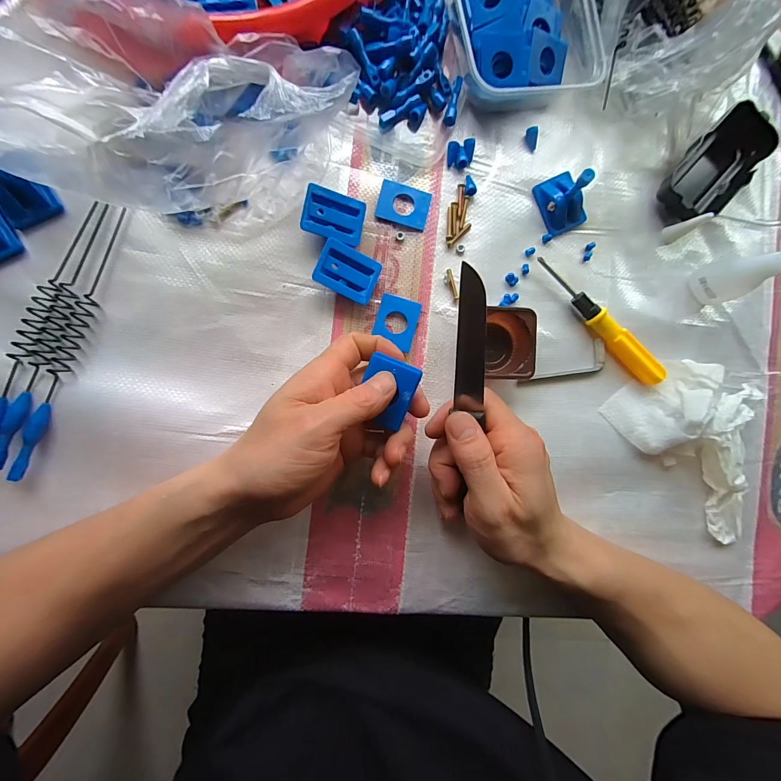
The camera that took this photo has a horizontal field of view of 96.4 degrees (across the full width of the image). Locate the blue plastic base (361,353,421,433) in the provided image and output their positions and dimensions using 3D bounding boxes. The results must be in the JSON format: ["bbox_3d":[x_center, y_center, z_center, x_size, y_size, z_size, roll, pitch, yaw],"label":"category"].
[{"bbox_3d":[-0.002,0.003,0.222,0.032,0.010,0.044,16,87,-7],"label":"blue plastic base"}]

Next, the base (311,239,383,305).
[{"bbox_3d":[-0.032,-0.088,0.264,0.045,0.017,0.036,22,86,-7],"label":"base"}]

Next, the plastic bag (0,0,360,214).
[{"bbox_3d":[-0.145,-0.179,0.222,0.229,0.072,0.122,11,87,-8],"label":"plastic bag"}]

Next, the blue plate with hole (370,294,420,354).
[{"bbox_3d":[0.005,-0.053,0.272,0.032,0.008,0.038,16,87,-7],"label":"blue plate with hole"}]

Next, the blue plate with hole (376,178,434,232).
[{"bbox_3d":[0.011,-0.147,0.277,0.041,0.006,0.031,15,87,-7],"label":"blue plate with hole"}]

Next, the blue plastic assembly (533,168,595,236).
[{"bbox_3d":[0.145,-0.157,0.276,0.033,0.043,0.043,-22,92,-8],"label":"blue plastic assembly"}]

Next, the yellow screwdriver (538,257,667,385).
[{"bbox_3d":[0.174,-0.057,0.292,0.140,0.017,0.016,42,84,-5],"label":"yellow screwdriver"}]

